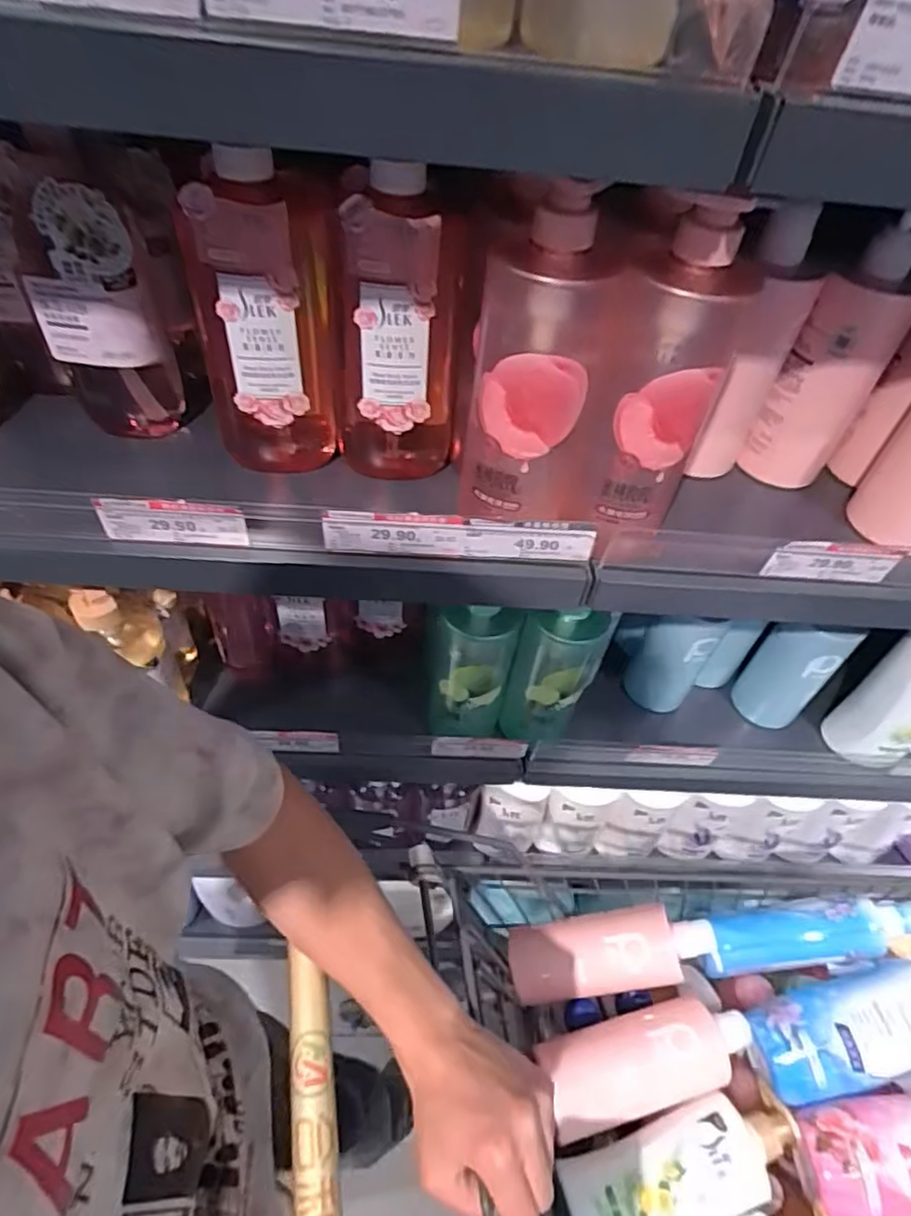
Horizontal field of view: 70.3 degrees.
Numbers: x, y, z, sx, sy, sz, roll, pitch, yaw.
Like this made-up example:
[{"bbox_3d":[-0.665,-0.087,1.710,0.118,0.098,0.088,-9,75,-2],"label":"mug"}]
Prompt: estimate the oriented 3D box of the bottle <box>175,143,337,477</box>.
[{"bbox_3d":[-0.142,-0.196,0.473,0.082,0.228,0.044,-8,53,-11],"label":"bottle"}]

